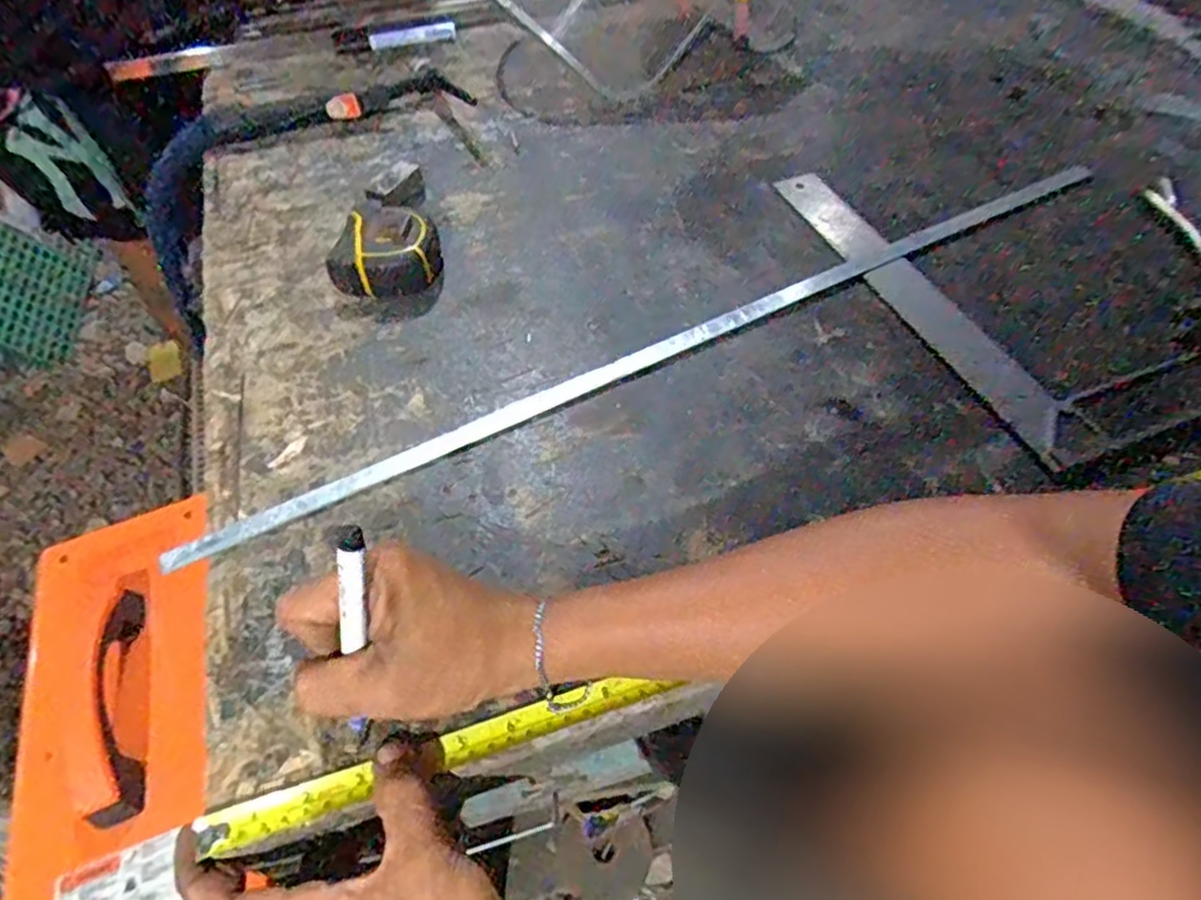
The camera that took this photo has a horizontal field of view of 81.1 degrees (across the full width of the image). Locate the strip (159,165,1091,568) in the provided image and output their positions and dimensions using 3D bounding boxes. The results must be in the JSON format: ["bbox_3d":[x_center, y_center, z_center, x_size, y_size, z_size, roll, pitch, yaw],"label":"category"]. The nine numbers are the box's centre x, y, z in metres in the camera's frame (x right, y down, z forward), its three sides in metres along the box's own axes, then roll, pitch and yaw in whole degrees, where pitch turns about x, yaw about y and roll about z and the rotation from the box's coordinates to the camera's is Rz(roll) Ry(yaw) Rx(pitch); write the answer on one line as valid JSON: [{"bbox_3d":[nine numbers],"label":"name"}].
[{"bbox_3d":[0.089,-0.094,0.524,0.789,0.007,0.019,-25,58,-15],"label":"strip"}]

